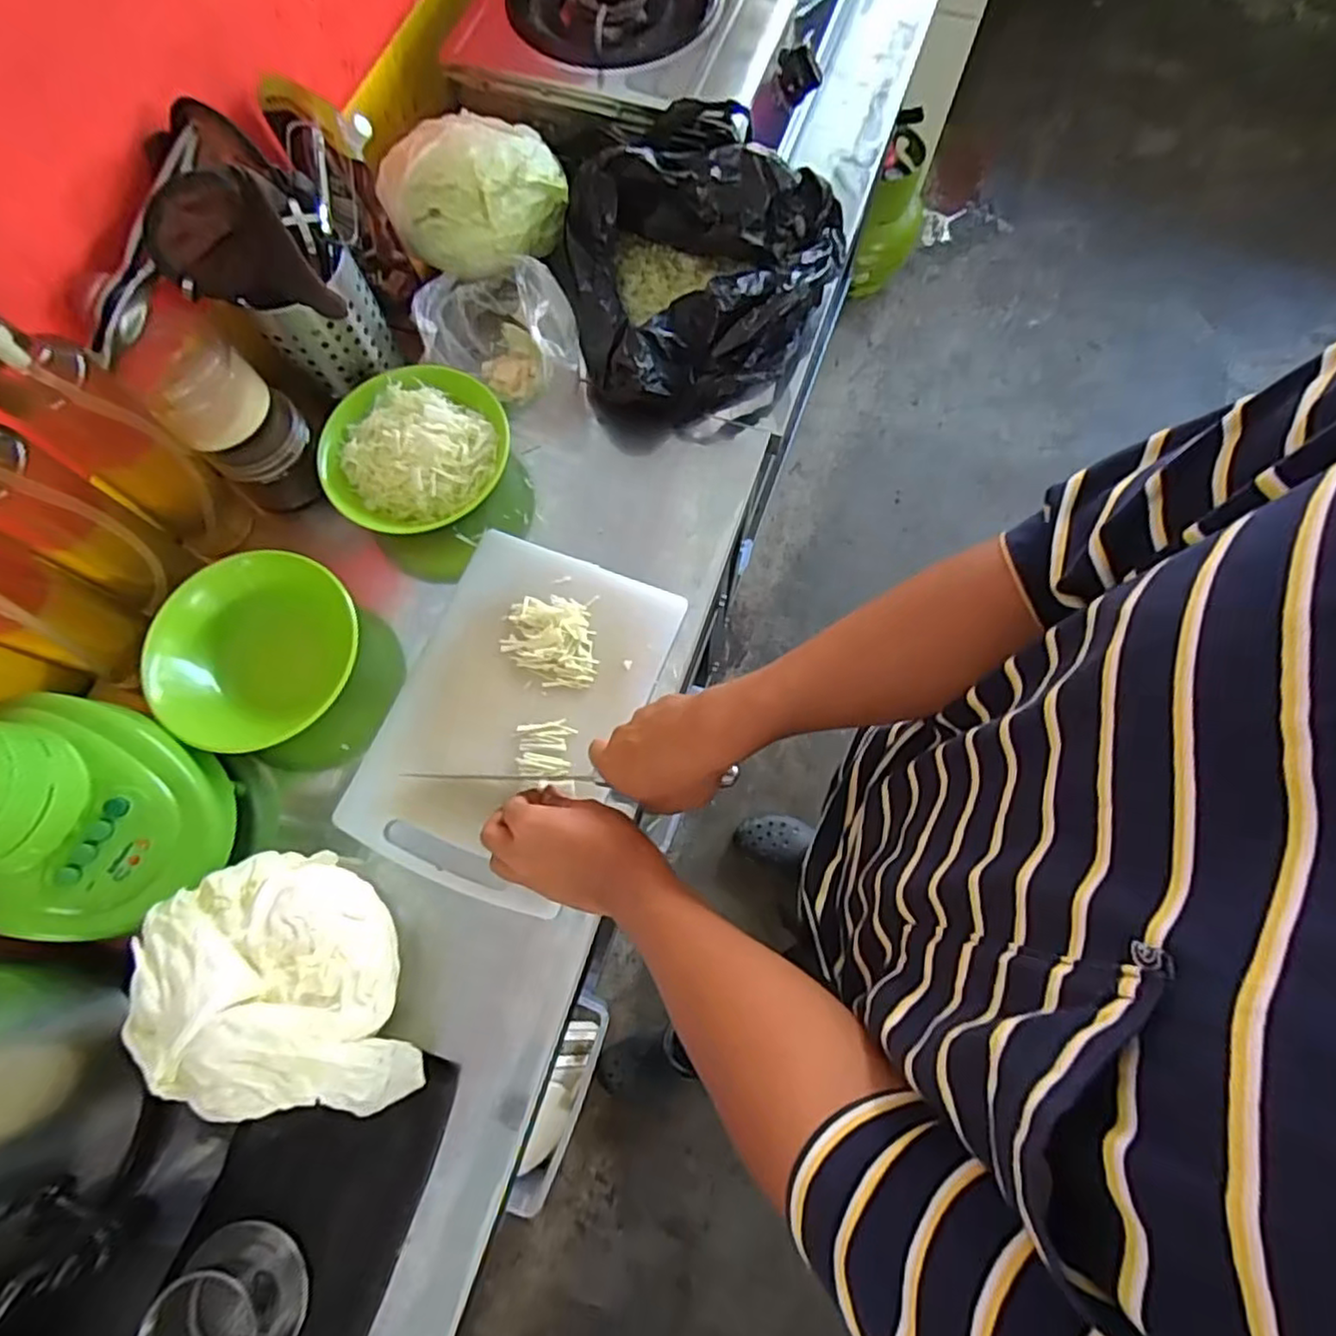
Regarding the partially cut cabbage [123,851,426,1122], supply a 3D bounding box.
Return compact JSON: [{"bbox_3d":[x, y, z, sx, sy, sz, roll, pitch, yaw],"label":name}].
[{"bbox_3d":[-0.278,0.229,0.490,0.152,0.092,0.181,-12,74,-4],"label":"partially cut cabbage"}]

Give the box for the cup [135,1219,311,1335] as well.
[{"bbox_3d":[-0.292,0.432,0.450,0.080,0.062,0.081,0,73,0],"label":"cup"}]

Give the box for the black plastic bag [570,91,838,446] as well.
[{"bbox_3d":[0.024,-0.386,0.670,0.227,0.127,0.275,27,75,8],"label":"black plastic bag"}]

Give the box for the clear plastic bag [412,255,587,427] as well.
[{"bbox_3d":[-0.155,-0.326,0.666,0.147,0.096,0.115,12,74,4],"label":"clear plastic bag"}]

